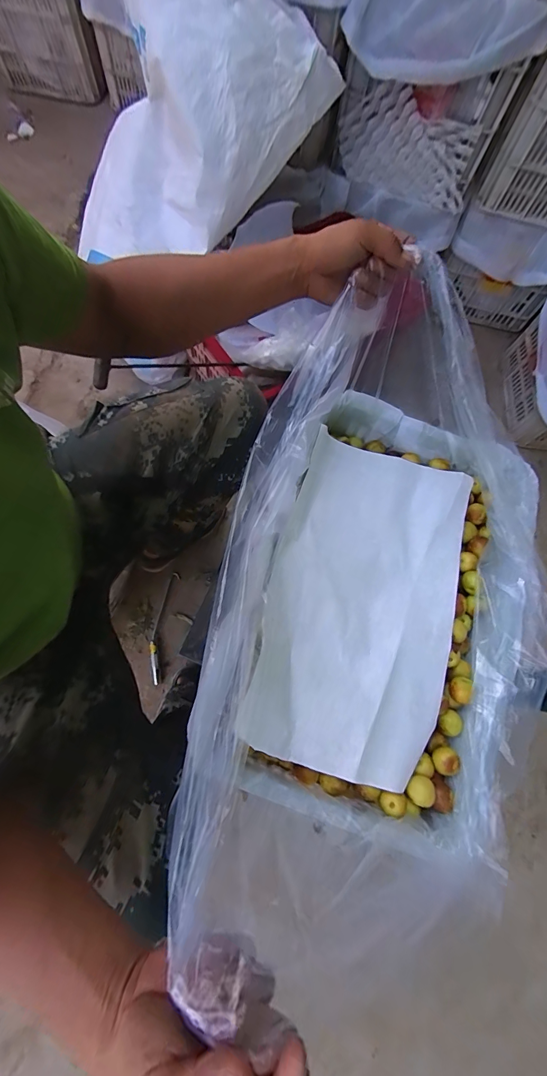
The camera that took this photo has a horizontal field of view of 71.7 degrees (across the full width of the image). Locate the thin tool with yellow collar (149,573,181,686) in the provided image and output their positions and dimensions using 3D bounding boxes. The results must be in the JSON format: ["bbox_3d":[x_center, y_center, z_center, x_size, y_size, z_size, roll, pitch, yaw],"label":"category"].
[{"bbox_3d":[-0.273,0.214,0.925,0.037,0.010,0.263,9,73,-3],"label":"thin tool with yellow collar"}]

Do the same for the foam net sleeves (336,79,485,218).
[{"bbox_3d":[0.312,-0.898,0.884,0.322,0.168,0.061,27,73,2],"label":"foam net sleeves"}]

